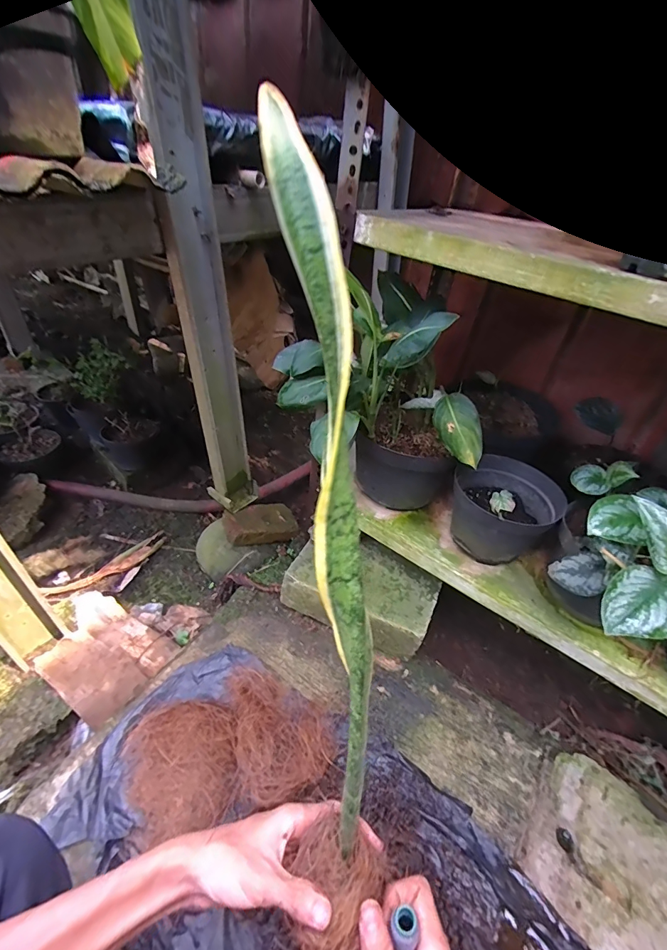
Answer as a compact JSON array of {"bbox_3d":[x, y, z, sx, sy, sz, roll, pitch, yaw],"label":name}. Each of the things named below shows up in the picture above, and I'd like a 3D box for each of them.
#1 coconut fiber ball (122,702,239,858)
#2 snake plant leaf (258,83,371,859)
[{"bbox_3d":[-0.200,0.380,0.524,0.142,0.044,0.148,3,38,-2],"label":"coconut fiber ball"},{"bbox_3d":[0.001,0.021,0.234,0.028,0.437,0.037,-8,10,-16],"label":"snake plant leaf"}]

